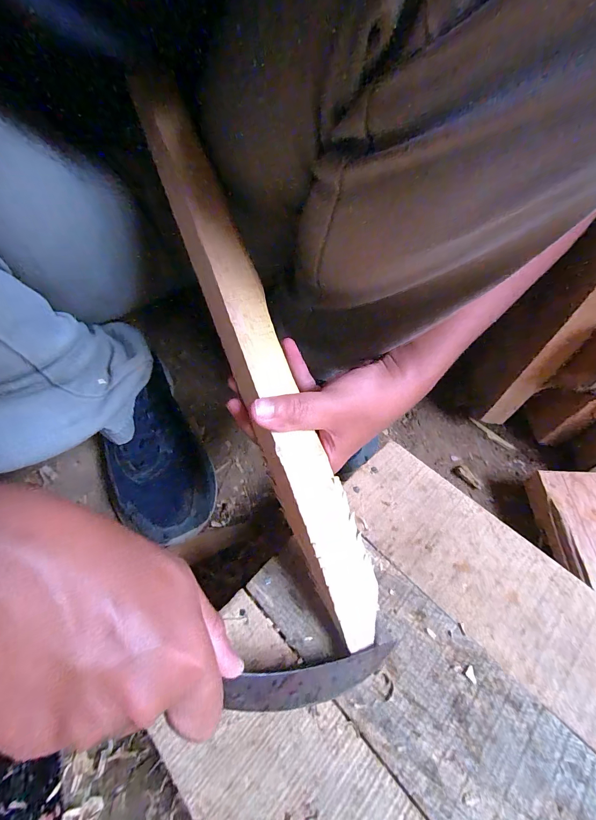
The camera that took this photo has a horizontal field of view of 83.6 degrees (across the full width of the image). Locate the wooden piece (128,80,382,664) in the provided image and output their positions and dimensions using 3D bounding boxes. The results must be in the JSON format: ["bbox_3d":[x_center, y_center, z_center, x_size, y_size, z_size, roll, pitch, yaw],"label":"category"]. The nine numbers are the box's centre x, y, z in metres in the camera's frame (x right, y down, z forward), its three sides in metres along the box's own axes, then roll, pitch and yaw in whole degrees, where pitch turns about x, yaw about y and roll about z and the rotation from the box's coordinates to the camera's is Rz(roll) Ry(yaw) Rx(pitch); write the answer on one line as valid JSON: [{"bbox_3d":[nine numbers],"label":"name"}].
[{"bbox_3d":[-0.029,-0.038,0.222,0.040,0.026,0.394,-21,89,-12],"label":"wooden piece"}]

